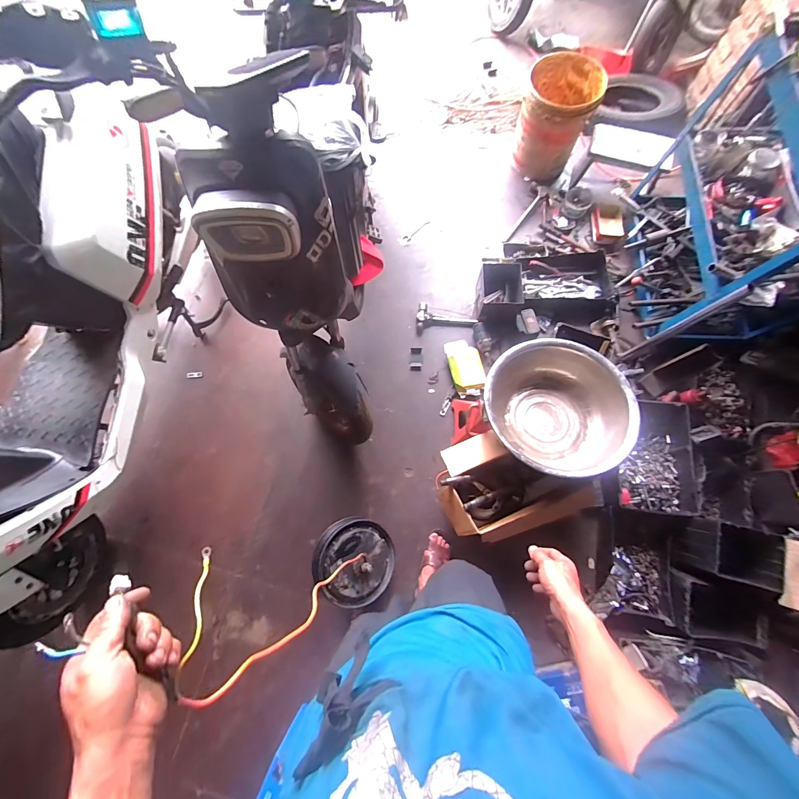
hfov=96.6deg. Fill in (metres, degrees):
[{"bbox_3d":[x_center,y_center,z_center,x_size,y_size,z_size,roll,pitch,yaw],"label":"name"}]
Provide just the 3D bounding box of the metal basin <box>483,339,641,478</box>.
[{"bbox_3d":[0.483,0.032,1.149,0.424,0.189,0.424,2,74,2],"label":"metal basin"}]

